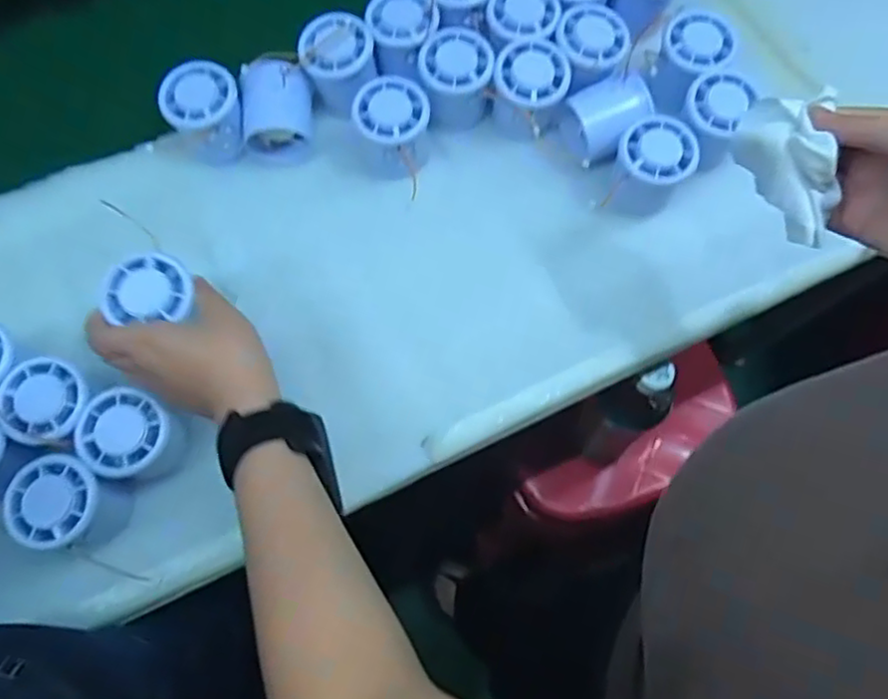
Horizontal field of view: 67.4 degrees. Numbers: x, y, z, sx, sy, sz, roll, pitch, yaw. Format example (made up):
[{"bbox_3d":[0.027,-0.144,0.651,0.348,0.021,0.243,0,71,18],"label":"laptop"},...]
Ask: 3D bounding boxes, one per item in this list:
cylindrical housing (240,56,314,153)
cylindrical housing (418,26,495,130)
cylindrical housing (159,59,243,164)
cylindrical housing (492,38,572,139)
[{"bbox_3d":[-0.128,-0.185,0.520,0.059,0.056,0.057,-2,73,-1],"label":"cylindrical housing"},{"bbox_3d":[0.009,-0.212,0.522,0.053,0.049,0.056,0,73,0],"label":"cylindrical housing"},{"bbox_3d":[-0.182,-0.180,0.516,0.055,0.056,0.056,0,73,0],"label":"cylindrical housing"},{"bbox_3d":[0.066,-0.199,0.521,0.057,0.056,0.059,31,76,9],"label":"cylindrical housing"}]

